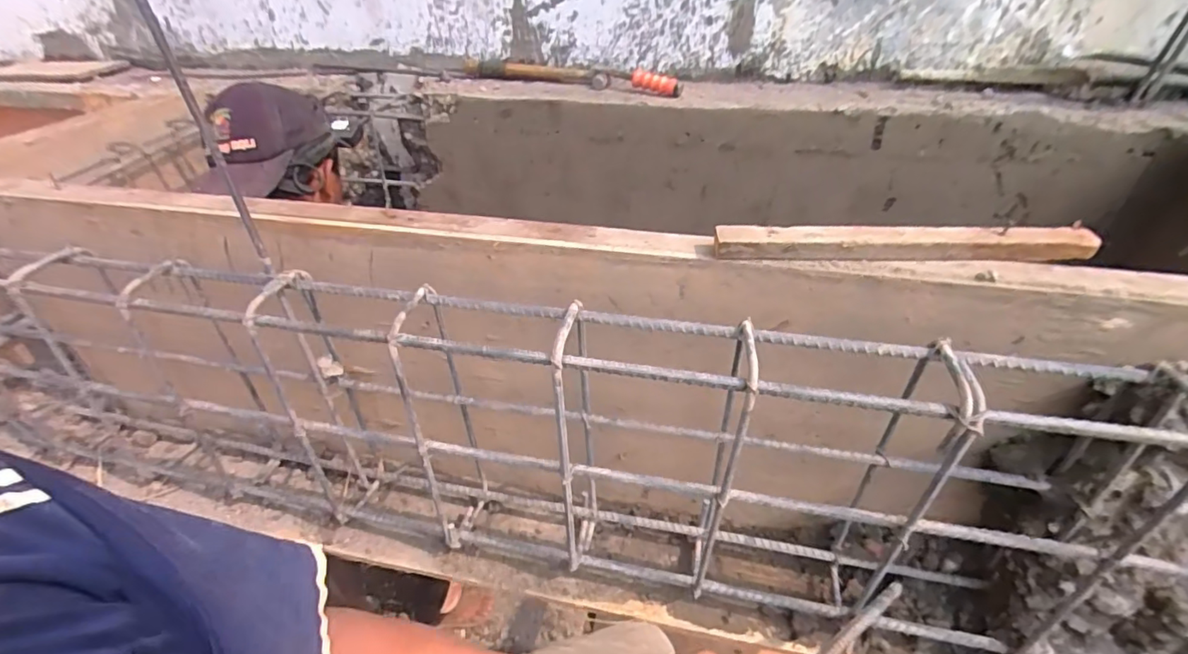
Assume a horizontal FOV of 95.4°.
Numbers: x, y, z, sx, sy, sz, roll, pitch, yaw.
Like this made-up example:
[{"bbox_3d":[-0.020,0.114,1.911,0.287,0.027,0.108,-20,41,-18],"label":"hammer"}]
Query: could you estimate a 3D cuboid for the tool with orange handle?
[{"bbox_3d":[-0.056,-0.543,1.176,0.527,0.046,0.065,15,40,22],"label":"tool with orange handle"}]

